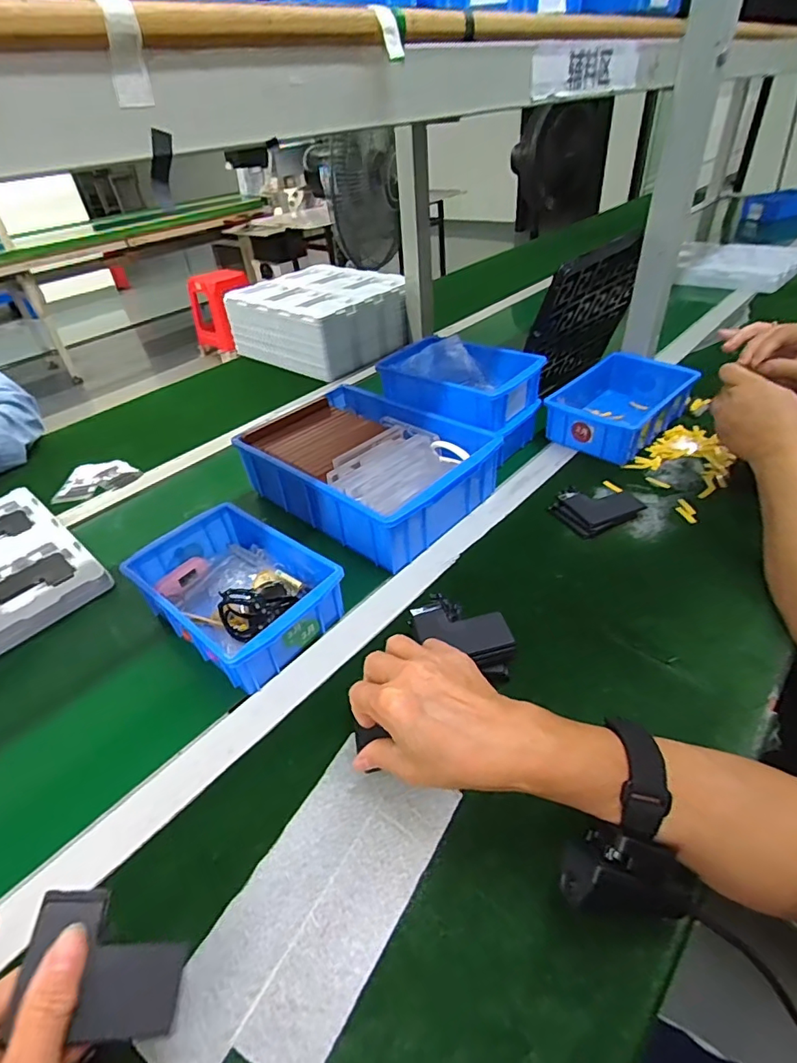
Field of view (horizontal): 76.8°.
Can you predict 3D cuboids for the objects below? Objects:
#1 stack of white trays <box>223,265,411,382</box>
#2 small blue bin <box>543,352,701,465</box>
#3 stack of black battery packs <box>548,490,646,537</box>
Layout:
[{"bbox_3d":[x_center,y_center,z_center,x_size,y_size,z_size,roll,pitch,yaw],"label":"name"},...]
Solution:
[{"bbox_3d":[-0.174,-0.466,1.106,0.355,0.137,0.292,29,51,35],"label":"stack of white trays"},{"bbox_3d":[0.333,-0.191,0.770,0.211,0.070,0.150,-33,46,-29],"label":"small blue bin"},{"bbox_3d":[0.244,-0.032,0.623,0.109,0.013,0.078,-23,42,-20],"label":"stack of black battery packs"}]

